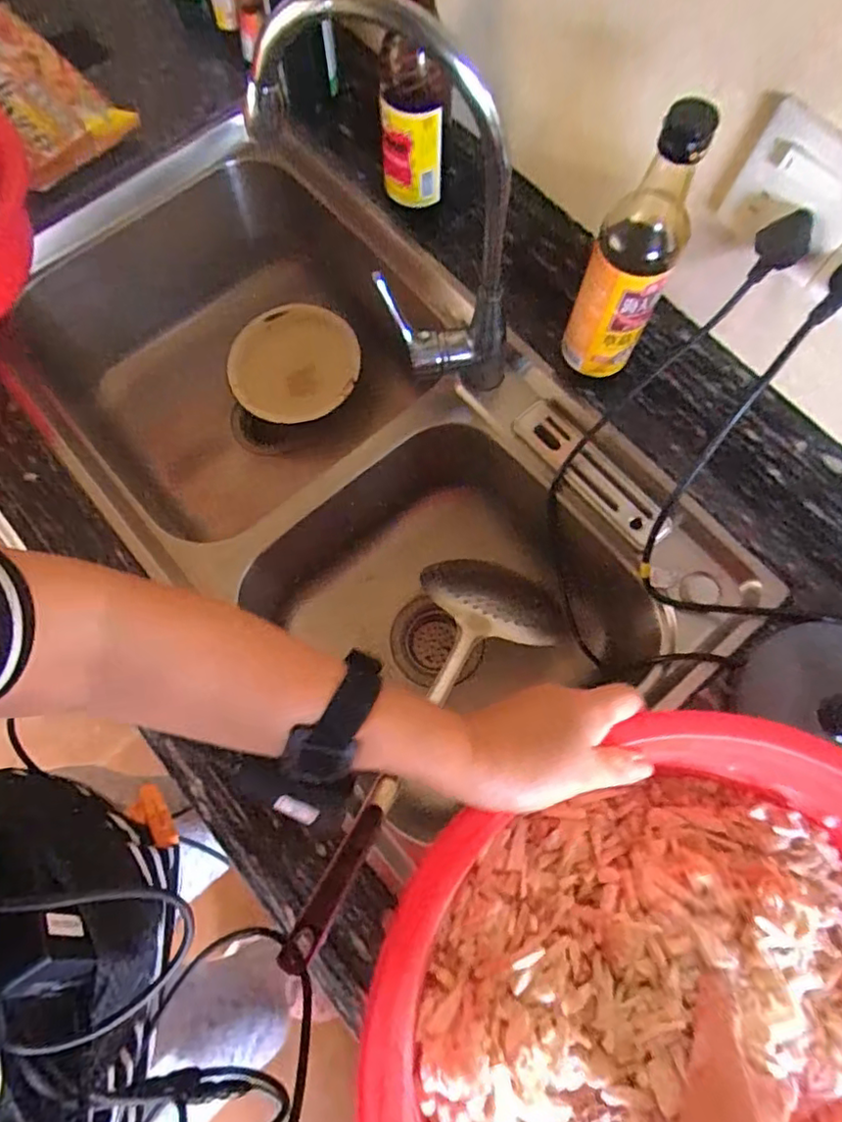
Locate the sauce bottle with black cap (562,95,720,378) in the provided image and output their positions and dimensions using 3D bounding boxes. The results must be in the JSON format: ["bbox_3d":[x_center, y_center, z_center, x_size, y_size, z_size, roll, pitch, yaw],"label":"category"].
[{"bbox_3d":[0.166,-0.227,0.466,0.074,0.211,0.054,24,75,7],"label":"sauce bottle with black cap"}]

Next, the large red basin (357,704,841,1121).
[{"bbox_3d":[0.171,0.305,0.364,0.374,0.102,0.354,0,74,0],"label":"large red basin"}]

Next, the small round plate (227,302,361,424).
[{"bbox_3d":[-0.164,-0.262,0.801,0.163,0.030,0.155,0,95,3],"label":"small round plate"}]

